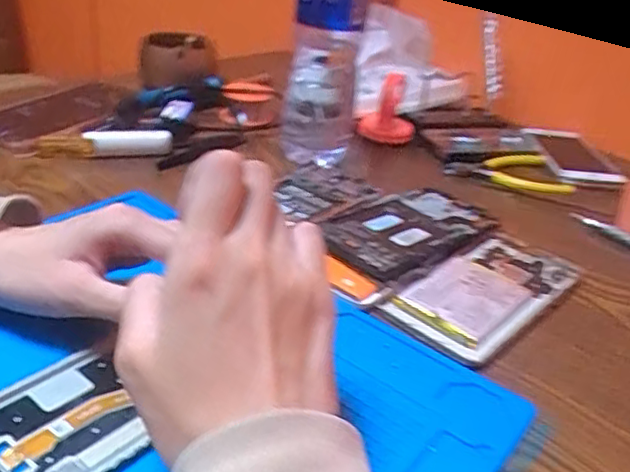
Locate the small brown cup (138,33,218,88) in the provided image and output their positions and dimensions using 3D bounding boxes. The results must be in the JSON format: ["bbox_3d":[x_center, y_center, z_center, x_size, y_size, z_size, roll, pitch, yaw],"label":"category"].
[{"bbox_3d":[-0.156,-0.202,0.718,0.086,0.042,0.092,-1,31,-13],"label":"small brown cup"}]

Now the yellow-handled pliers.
[{"bbox_3d":[0.180,-0.060,0.581,0.099,0.014,0.069,3,30,-7],"label":"yellow-handled pliers"}]

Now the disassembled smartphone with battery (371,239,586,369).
[{"bbox_3d":[0.112,0.034,0.409,0.072,0.006,0.152,28,36,32],"label":"disassembled smartphone with battery"}]

